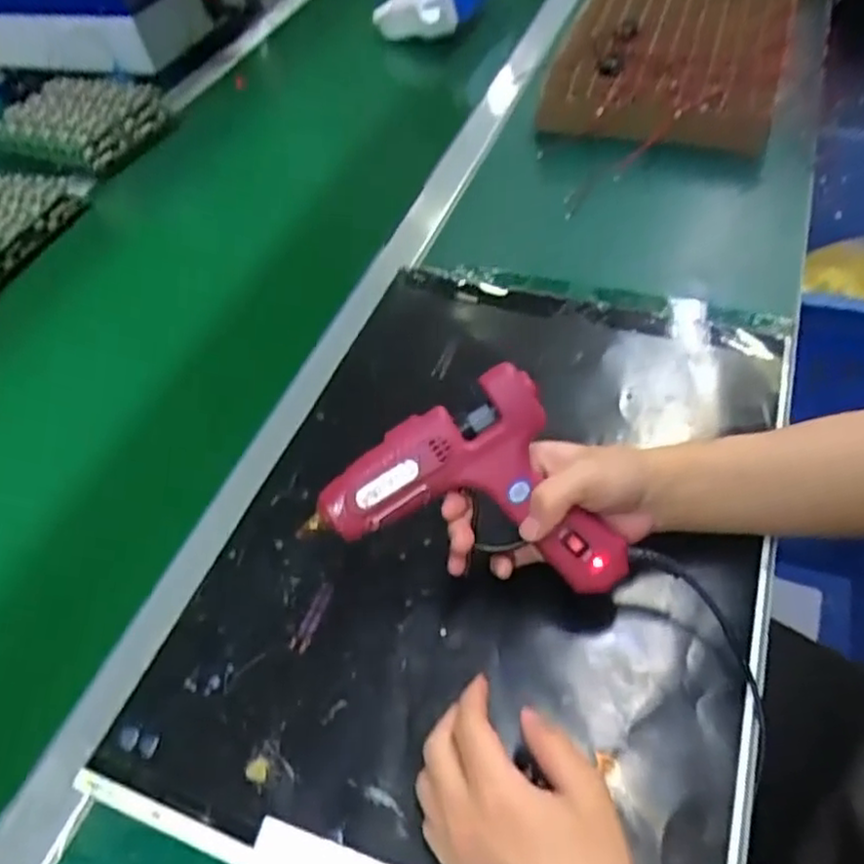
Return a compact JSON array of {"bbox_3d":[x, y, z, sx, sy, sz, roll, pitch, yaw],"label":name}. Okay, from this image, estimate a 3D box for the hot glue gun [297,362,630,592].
[{"bbox_3d":[0.032,0.021,0.424,0.186,0.036,0.119,13,95,-2],"label":"hot glue gun"}]

